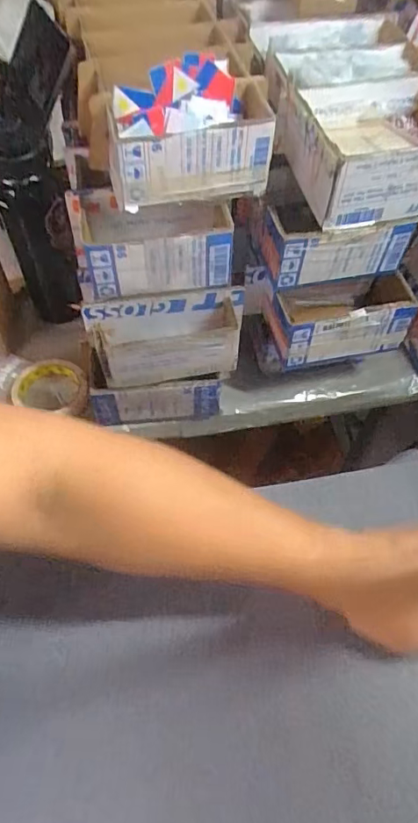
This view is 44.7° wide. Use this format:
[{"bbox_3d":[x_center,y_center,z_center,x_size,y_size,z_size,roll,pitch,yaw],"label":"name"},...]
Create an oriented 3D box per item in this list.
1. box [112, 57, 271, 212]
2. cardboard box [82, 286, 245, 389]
[{"bbox_3d":[-0.019,-0.271,0.501,0.167,0.090,0.089,-13,58,-10],"label":"box"},{"bbox_3d":[-0.045,-0.085,0.580,0.176,0.078,0.068,-8,58,-6],"label":"cardboard box"}]

